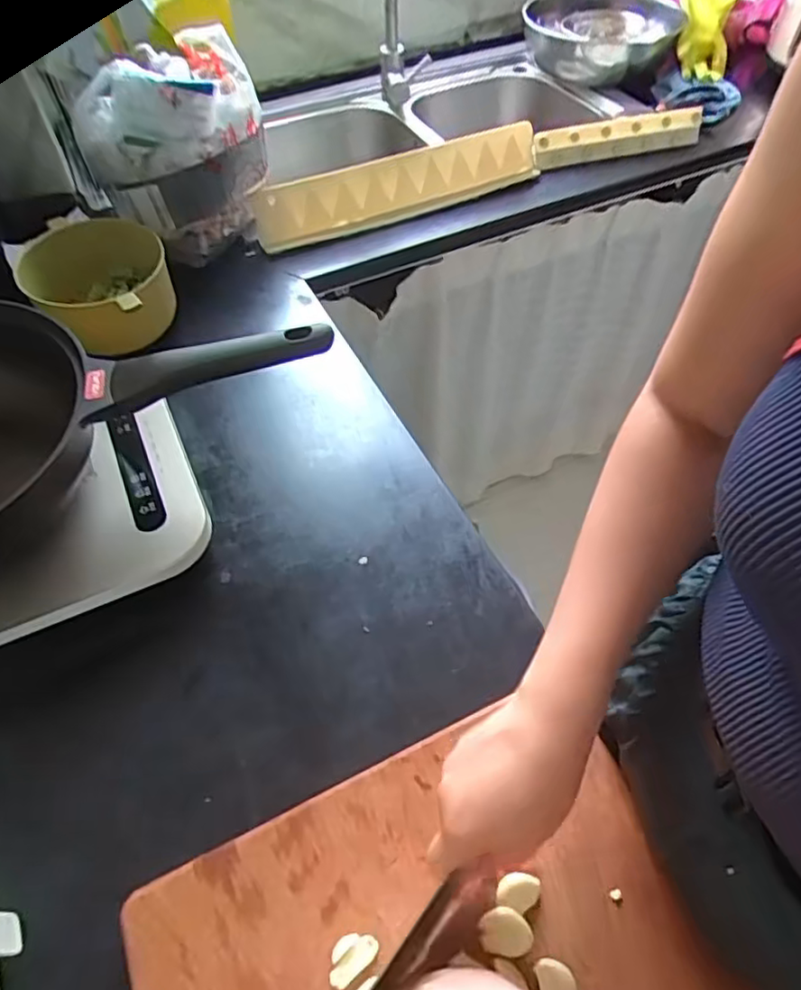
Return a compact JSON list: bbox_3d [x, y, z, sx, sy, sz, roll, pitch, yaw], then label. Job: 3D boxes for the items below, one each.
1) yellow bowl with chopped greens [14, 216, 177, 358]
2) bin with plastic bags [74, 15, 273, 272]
[{"bbox_3d":[-0.351,-0.245,0.730,0.152,0.097,0.188,-27,57,-18],"label":"yellow bowl with chopped greens"},{"bbox_3d":[-0.282,-0.443,0.787,0.205,0.211,0.142,-35,57,-23],"label":"bin with plastic bags"}]

